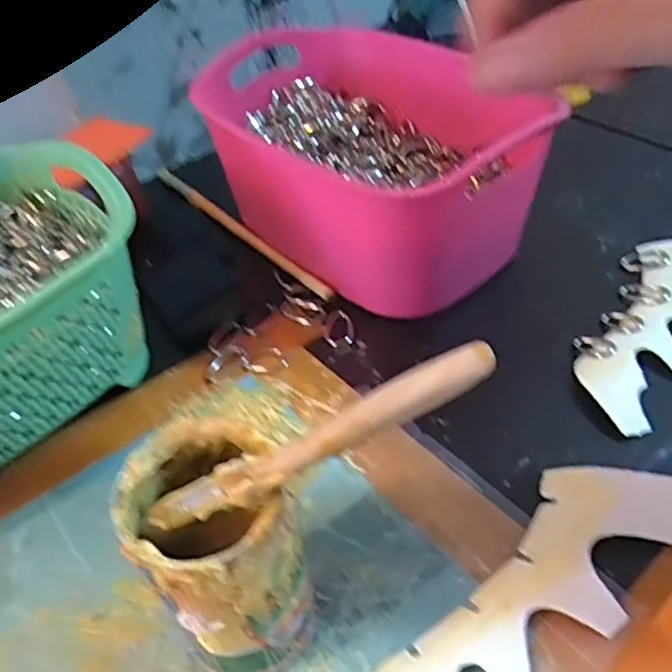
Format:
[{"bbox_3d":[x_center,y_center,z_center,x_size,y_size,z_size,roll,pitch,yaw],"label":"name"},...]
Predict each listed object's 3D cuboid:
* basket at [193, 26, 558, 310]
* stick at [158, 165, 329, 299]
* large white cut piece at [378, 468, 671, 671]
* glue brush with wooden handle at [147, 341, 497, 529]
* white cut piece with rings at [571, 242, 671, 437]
[{"bbox_3d":[0.025,-0.136,0.519,0.263,0.124,0.200,32,55,33],"label":"basket"},{"bbox_3d":[-0.087,-0.096,0.569,0.014,0.010,0.266,-32,50,-25],"label":"stick"},{"bbox_3d":[0.102,0.125,0.320,0.230,0.010,0.076,-28,50,-20],"label":"large white cut piece"},{"bbox_3d":[-0.011,0.039,0.220,0.144,0.013,0.013,-30,36,26],"label":"glue brush with wooden handle"},{"bbox_3d":[0.237,-0.019,0.456,0.089,0.016,0.235,27,52,29],"label":"white cut piece with rings"}]

